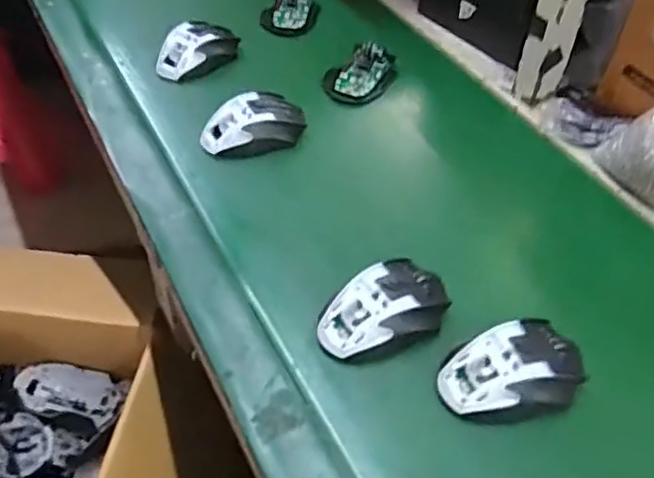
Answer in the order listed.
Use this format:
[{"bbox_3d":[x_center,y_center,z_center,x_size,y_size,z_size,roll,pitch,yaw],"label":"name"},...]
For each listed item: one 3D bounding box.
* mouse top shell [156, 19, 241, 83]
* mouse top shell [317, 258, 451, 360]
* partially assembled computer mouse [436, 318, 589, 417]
[{"bbox_3d":[-0.162,-0.240,0.799,0.109,0.038,0.056,-28,55,-26],"label":"mouse top shell"},{"bbox_3d":[0.049,0.057,0.533,0.112,0.031,0.065,-25,54,-24],"label":"mouse top shell"},{"bbox_3d":[0.146,0.101,0.501,0.115,0.033,0.063,-14,50,-15],"label":"partially assembled computer mouse"}]

